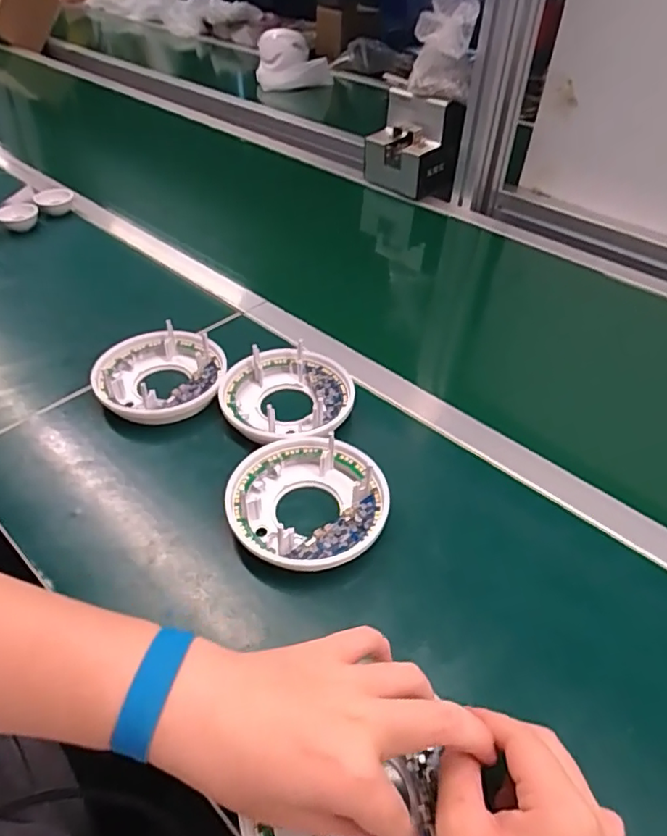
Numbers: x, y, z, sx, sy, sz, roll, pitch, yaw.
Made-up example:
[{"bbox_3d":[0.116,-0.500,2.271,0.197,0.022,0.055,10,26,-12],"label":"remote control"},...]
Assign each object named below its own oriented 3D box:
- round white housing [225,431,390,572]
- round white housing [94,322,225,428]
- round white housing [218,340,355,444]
[{"bbox_3d":[-0.022,0.069,0.476,0.126,0.037,0.130,1,42,-1],"label":"round white housing"},{"bbox_3d":[-0.178,-0.042,0.593,0.129,0.038,0.124,-23,48,-26],"label":"round white housing"},{"bbox_3d":[-0.048,-0.023,0.570,0.128,0.035,0.132,1,42,-1],"label":"round white housing"}]

